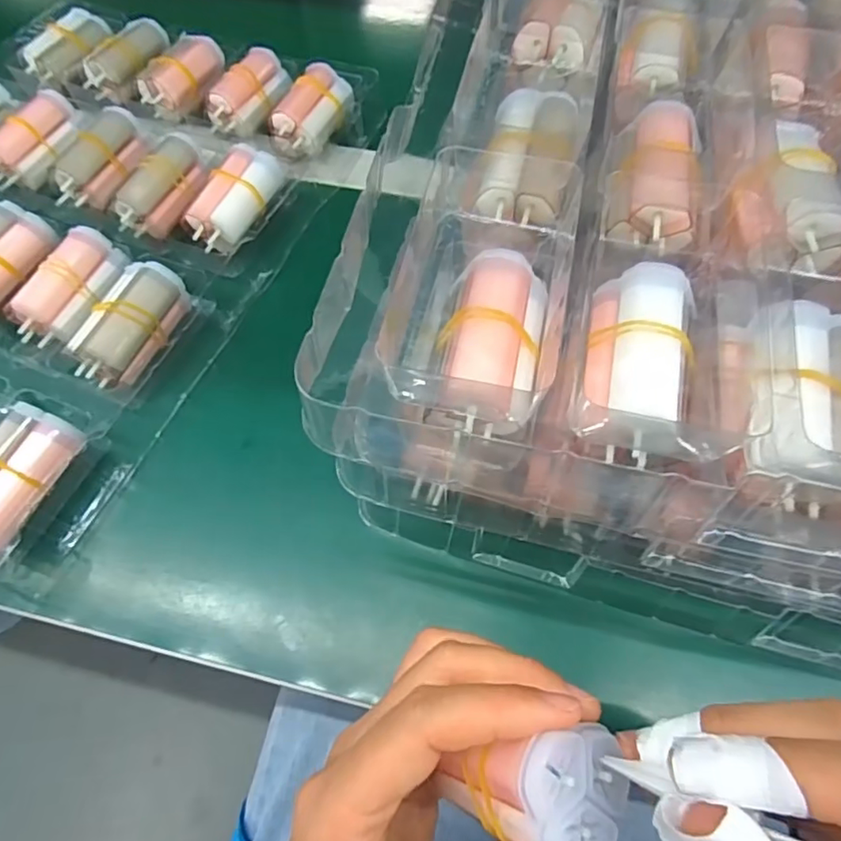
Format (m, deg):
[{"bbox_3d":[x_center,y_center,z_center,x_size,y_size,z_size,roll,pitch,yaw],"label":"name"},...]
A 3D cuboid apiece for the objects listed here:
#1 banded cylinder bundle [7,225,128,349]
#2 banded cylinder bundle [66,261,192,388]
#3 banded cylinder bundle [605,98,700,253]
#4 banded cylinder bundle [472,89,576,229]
[{"bbox_3d":[-0.191,-0.074,0.301,0.028,0.022,0.069,19,65,11],"label":"banded cylinder bundle"},{"bbox_3d":[-0.154,-0.051,0.289,0.030,0.025,0.067,23,65,13],"label":"banded cylinder bundle"},{"bbox_3d":[0.100,-0.102,0.233,0.024,0.029,0.065,9,63,6],"label":"banded cylinder bundle"},{"bbox_3d":[0.046,-0.112,0.234,0.033,0.017,0.059,13,64,8],"label":"banded cylinder bundle"}]

